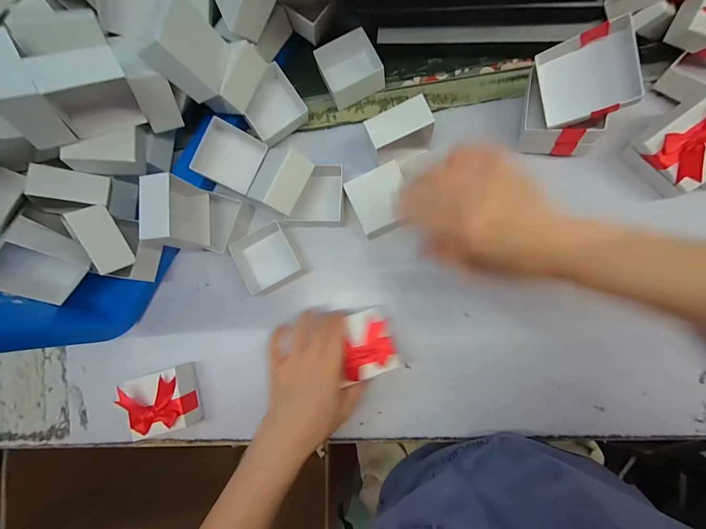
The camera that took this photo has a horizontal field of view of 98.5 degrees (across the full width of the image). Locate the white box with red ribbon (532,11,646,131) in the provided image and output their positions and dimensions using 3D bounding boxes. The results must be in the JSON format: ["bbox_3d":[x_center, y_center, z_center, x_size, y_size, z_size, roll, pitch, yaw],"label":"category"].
[{"bbox_3d":[0.220,-0.177,0.289,0.076,0.025,0.073,-4,110,48],"label":"white box with red ribbon"}]

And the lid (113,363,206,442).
[{"bbox_3d":[-0.229,0.164,0.368,0.069,0.048,0.072,-13,83,6],"label":"lid"}]

